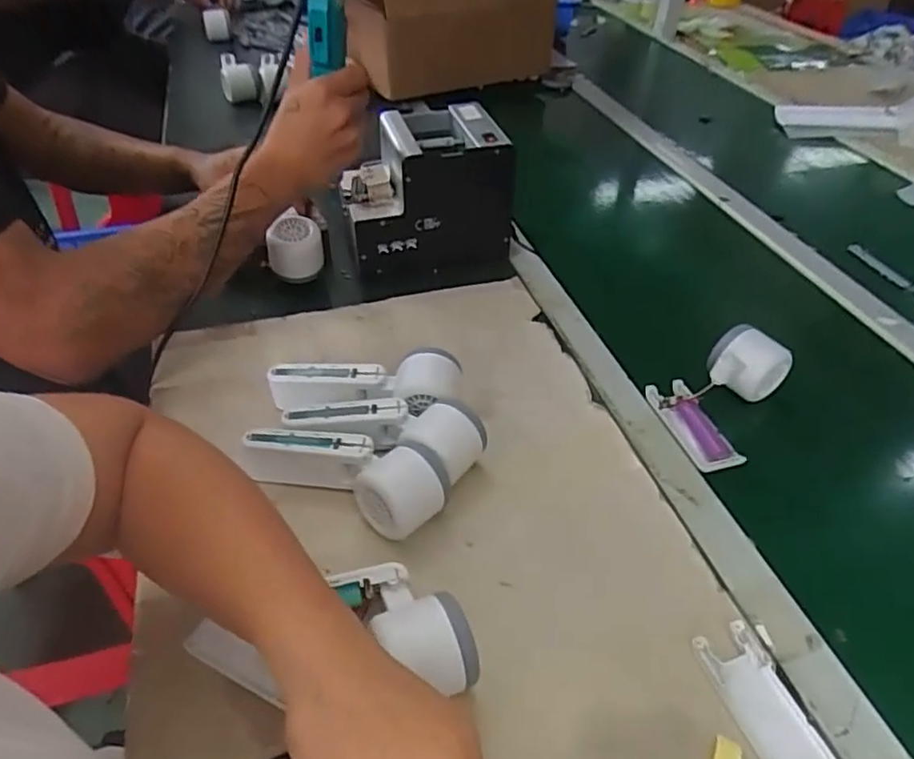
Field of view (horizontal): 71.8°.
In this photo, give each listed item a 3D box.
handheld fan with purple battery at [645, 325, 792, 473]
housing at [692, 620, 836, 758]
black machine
[{"bbox_3d":[0.252,0.013,0.573,0.123,0.060,0.111,-12,44,-16],"label":"handheld fan with purple battery"},{"bbox_3d":[0.193,0.205,0.390,0.042,0.011,0.104,-11,44,-14],"label":"housing"},{"bbox_3d":[-0.039,-0.218,0.740,0.183,0.155,0.119,-9,44,-13],"label":"black machine"}]

